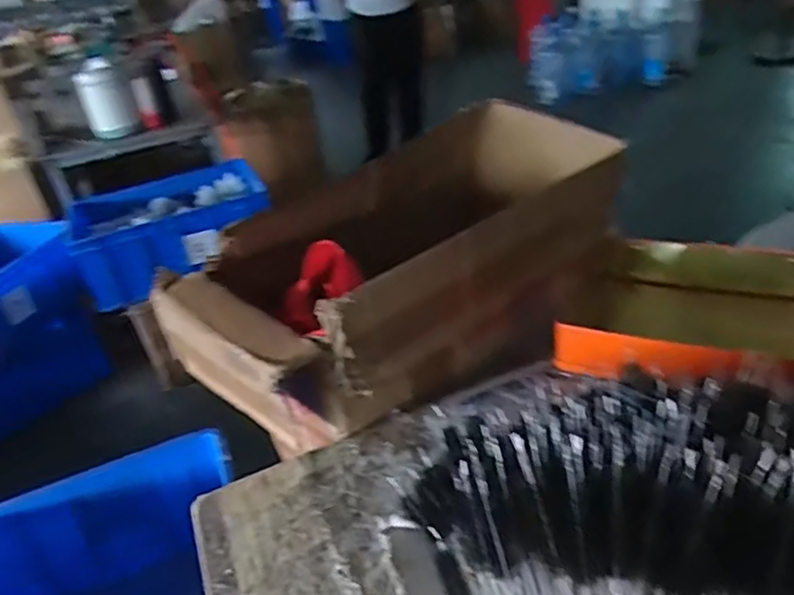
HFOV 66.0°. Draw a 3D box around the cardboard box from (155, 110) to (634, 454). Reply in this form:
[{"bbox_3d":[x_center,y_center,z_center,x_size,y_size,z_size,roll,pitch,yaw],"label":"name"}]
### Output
[{"bbox_3d":[0.000,-0.031,0.771,0.516,0.216,0.275,-27,34,-27],"label":"cardboard box"}]

